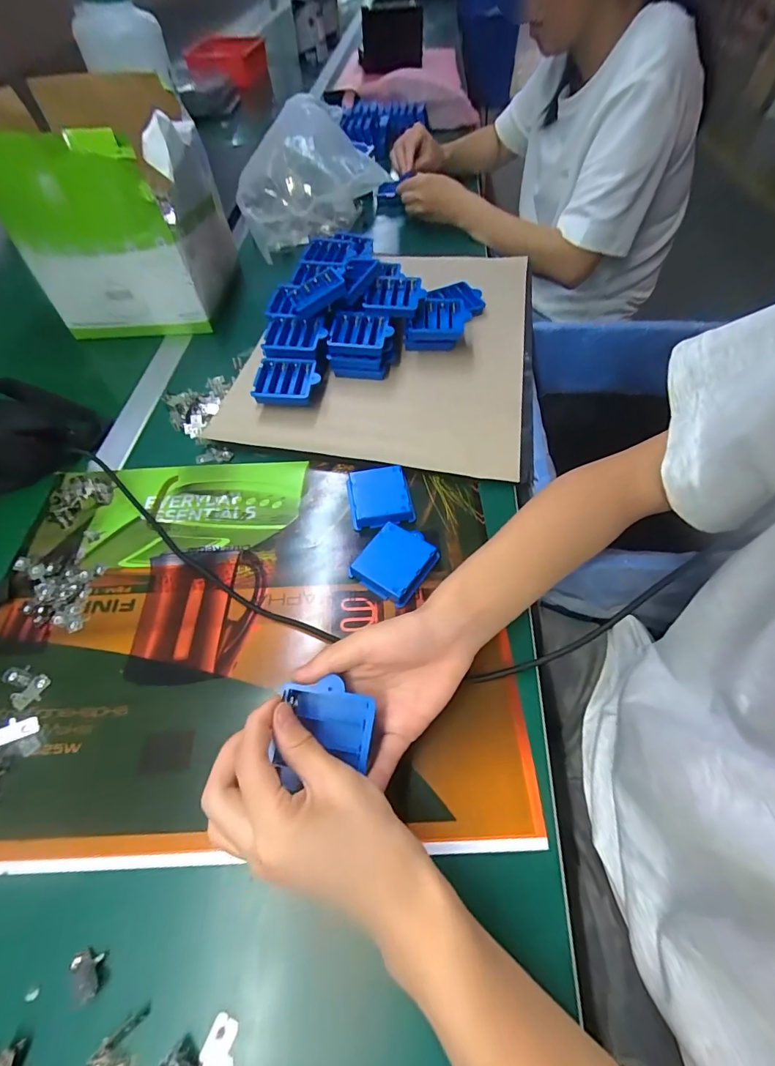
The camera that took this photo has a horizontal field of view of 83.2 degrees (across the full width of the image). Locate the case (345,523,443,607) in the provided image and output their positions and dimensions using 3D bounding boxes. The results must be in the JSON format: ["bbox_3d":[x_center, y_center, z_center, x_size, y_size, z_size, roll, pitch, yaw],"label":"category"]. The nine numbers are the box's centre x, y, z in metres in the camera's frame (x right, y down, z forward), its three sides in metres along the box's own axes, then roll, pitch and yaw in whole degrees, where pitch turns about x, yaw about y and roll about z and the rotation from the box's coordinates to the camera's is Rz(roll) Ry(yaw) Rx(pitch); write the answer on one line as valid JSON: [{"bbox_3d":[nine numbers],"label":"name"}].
[{"bbox_3d":[0.009,0.027,0.420,0.062,0.015,0.074,31,63,21],"label":"case"}]

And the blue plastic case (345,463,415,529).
[{"bbox_3d":[-0.009,-0.039,0.461,0.063,0.017,0.067,-10,57,-5],"label":"blue plastic case"}]

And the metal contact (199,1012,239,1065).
[{"bbox_3d":[-0.098,0.302,0.253,0.019,0.004,0.029,19,59,14],"label":"metal contact"}]

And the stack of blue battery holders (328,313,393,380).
[{"bbox_3d":[-0.032,-0.239,0.564,0.082,0.055,0.069,6,57,6],"label":"stack of blue battery holders"}]

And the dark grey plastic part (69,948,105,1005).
[{"bbox_3d":[-0.186,0.273,0.270,0.018,0.004,0.024,-25,59,-14],"label":"dark grey plastic part"}]

